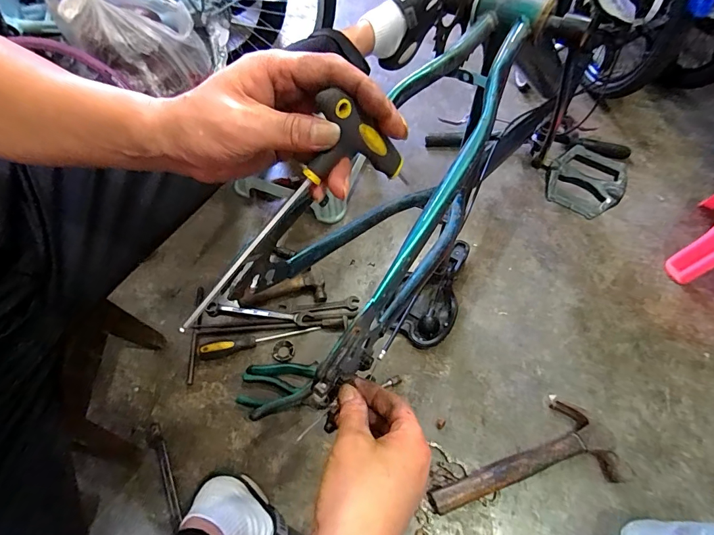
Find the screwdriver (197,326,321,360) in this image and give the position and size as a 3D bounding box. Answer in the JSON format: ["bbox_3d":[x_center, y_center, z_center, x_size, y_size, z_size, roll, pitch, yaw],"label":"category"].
[{"bbox_3d":[-0.185,0.136,0.736,0.225,0.033,0.029,-10,59,-6],"label":"screwdriver"}]

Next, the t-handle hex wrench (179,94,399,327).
[{"bbox_3d":[-0.060,-0.024,0.294,0.212,0.072,0.036,-46,65,10],"label":"t-handle hex wrench"}]

